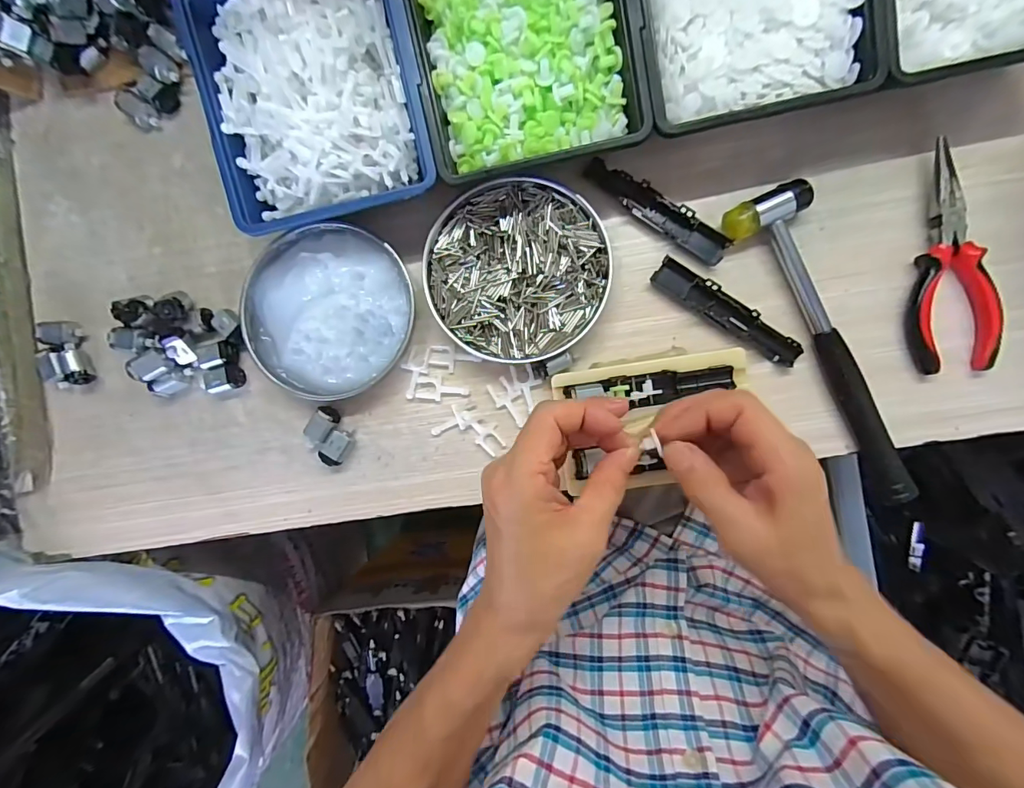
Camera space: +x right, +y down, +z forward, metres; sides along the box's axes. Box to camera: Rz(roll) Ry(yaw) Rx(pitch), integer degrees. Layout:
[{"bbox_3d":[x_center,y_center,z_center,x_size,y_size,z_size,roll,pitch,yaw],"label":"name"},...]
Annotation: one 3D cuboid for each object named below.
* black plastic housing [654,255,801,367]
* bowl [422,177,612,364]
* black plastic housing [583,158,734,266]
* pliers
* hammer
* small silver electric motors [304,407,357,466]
[{"bbox_3d":[0.160,-0.061,0.334,0.118,0.010,0.022,35,91,3],"label":"black plastic housing"},{"bbox_3d":[0.004,-0.091,0.333,0.130,0.034,0.129,0,89,4],"label":"bowl"},{"bbox_3d":[0.109,-0.139,0.339,0.119,0.012,0.023,37,92,3],"label":"black plastic housing"},{"bbox_3d":[0.309,-0.095,0.319,0.052,0.021,0.156,-5,89,4],"label":"pliers"},{"bbox_3d":[0.234,-0.038,0.320,0.054,0.021,0.237,-29,88,3],"label":"hammer"},{"bbox_3d":[-0.143,0.033,0.352,0.029,0.017,0.041,-43,87,2],"label":"small silver electric motors"}]

